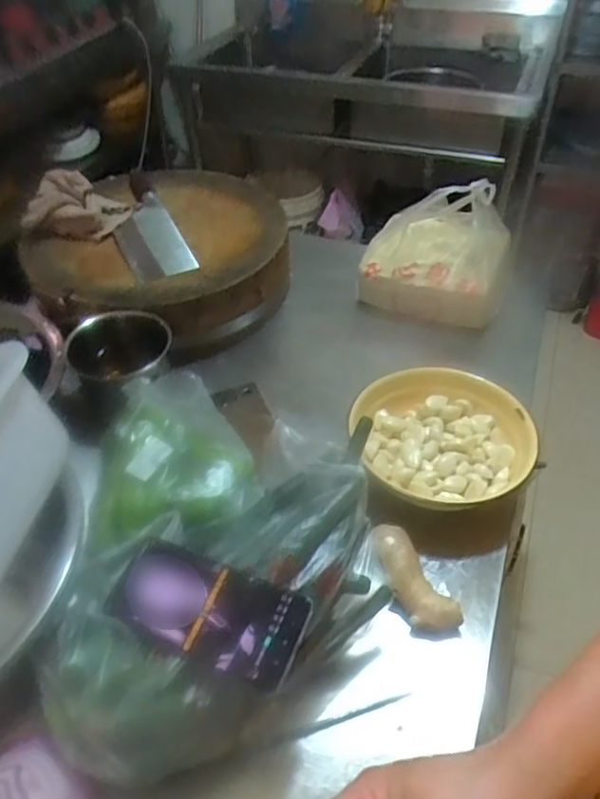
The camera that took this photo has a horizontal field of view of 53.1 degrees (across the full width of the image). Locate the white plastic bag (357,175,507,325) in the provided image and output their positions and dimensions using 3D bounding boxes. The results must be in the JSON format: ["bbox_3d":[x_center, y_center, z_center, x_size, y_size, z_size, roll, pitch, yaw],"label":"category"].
[{"bbox_3d":[0.219,-0.234,0.959,0.213,0.187,0.135,17,47,18],"label":"white plastic bag"}]

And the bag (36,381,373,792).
[{"bbox_3d":[-0.078,0.116,0.570,0.270,0.100,0.404,-5,44,-3],"label":"bag"}]

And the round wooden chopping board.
[{"bbox_3d":[-0.213,-0.235,0.984,0.366,0.113,0.390,-1,44,1],"label":"round wooden chopping board"}]

